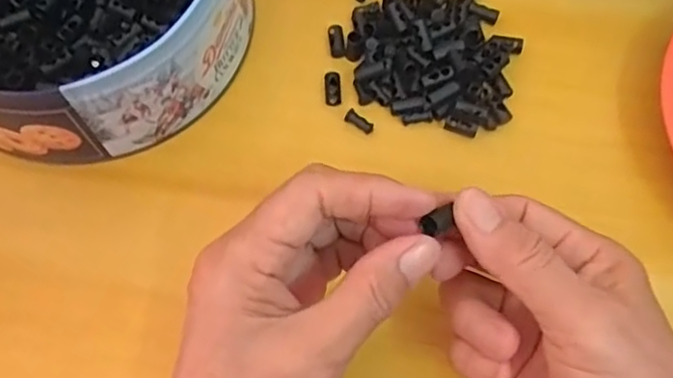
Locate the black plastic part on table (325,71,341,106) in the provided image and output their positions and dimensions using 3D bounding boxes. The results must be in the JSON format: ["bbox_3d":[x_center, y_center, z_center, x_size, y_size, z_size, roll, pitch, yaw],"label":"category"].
[{"bbox_3d":[-0.002,-0.057,0.349,0.009,0.004,0.021,-2,79,-1],"label":"black plastic part on table"}]

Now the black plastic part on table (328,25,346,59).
[{"bbox_3d":[0.000,-0.086,0.361,0.009,0.005,0.021,-6,66,-2],"label":"black plastic part on table"}]

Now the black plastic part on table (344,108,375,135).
[{"bbox_3d":[0.013,-0.037,0.341,0.017,0.005,0.007,28,69,12],"label":"black plastic part on table"}]

